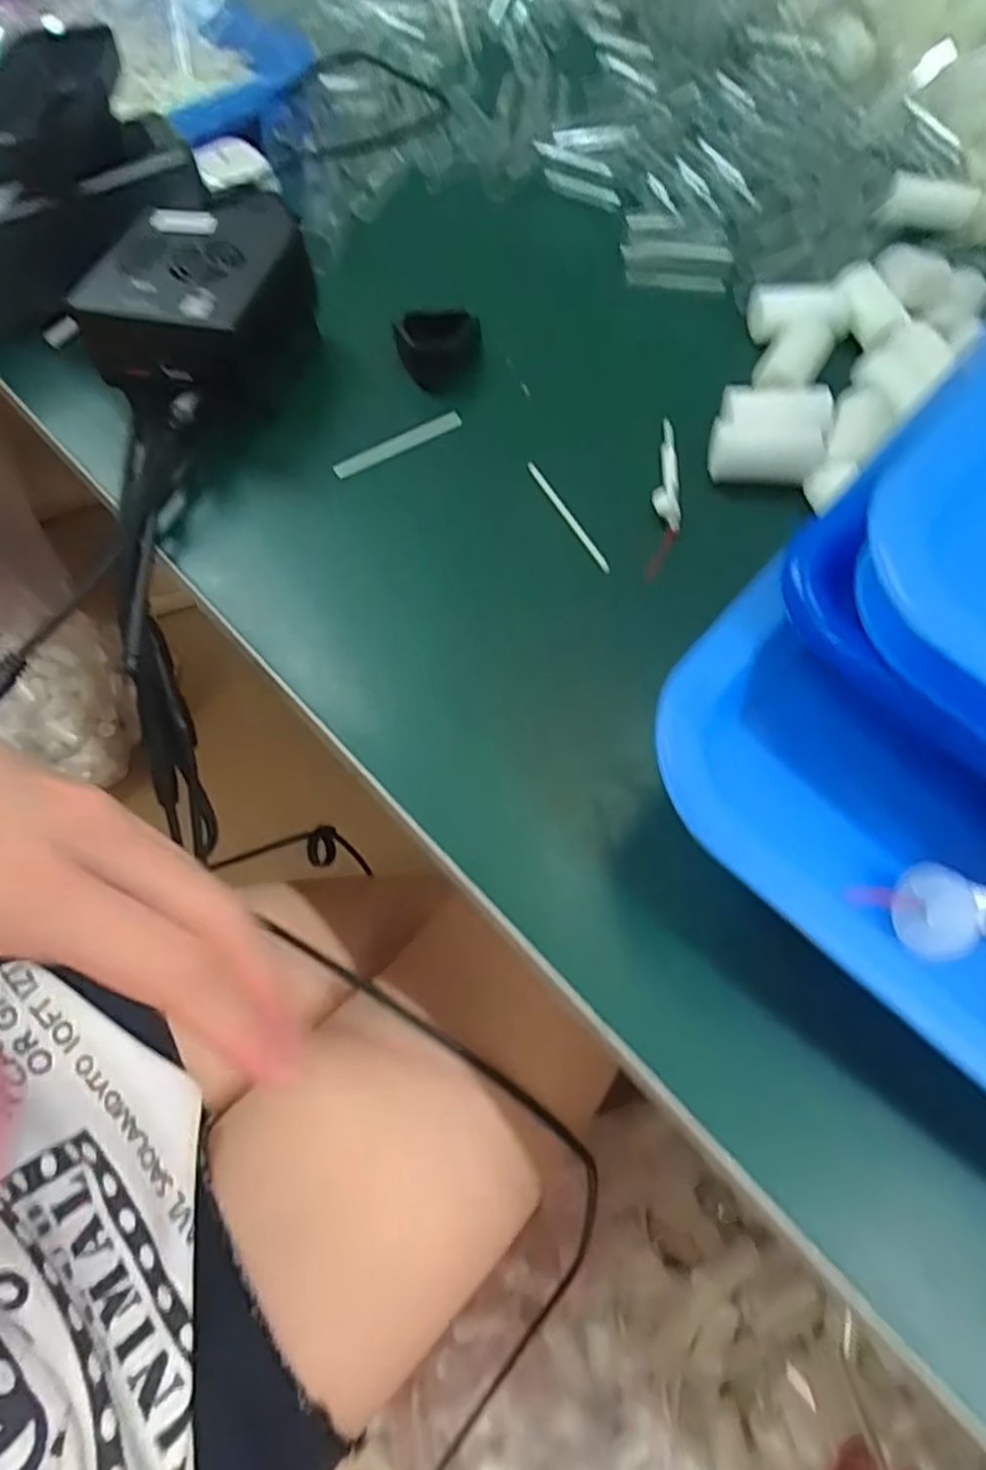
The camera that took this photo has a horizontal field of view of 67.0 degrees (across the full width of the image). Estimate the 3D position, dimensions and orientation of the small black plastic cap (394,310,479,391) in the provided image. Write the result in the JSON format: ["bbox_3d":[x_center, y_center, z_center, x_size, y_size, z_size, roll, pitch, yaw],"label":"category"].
[{"bbox_3d":[-0.025,-0.176,0.340,0.036,0.019,0.035,2,61,3],"label":"small black plastic cap"}]

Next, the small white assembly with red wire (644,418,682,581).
[{"bbox_3d":[0.069,-0.096,0.298,0.012,0.010,0.081,7,62,5],"label":"small white assembly with red wire"}]

